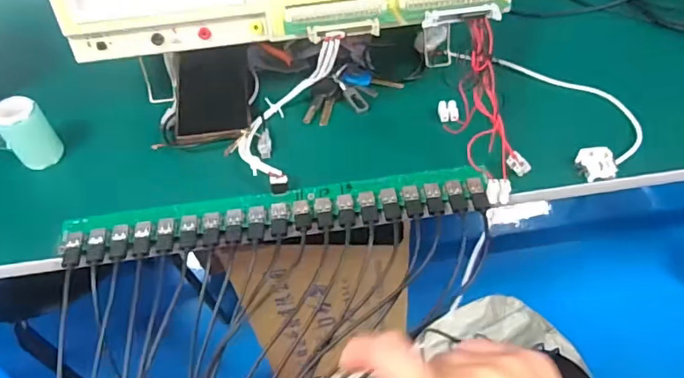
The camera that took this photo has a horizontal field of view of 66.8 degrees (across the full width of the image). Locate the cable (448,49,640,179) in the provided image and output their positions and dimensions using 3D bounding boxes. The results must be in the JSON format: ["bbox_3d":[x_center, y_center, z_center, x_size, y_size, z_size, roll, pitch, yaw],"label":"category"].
[{"bbox_3d":[0.221,-0.102,0.550,0.097,0.017,0.229,-24,53,-16],"label":"cable"}]

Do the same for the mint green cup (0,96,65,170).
[{"bbox_3d":[-0.316,-0.052,0.510,0.059,0.069,0.040,-35,57,-23],"label":"mint green cup"}]

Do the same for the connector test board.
[{"bbox_3d":[-0.057,0.022,0.466,0.374,0.013,0.058,-7,50,-2],"label":"connector test board"}]

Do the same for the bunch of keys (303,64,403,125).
[{"bbox_3d":[0.005,-0.105,0.561,0.060,0.019,0.110,36,61,28],"label":"bunch of keys"}]

